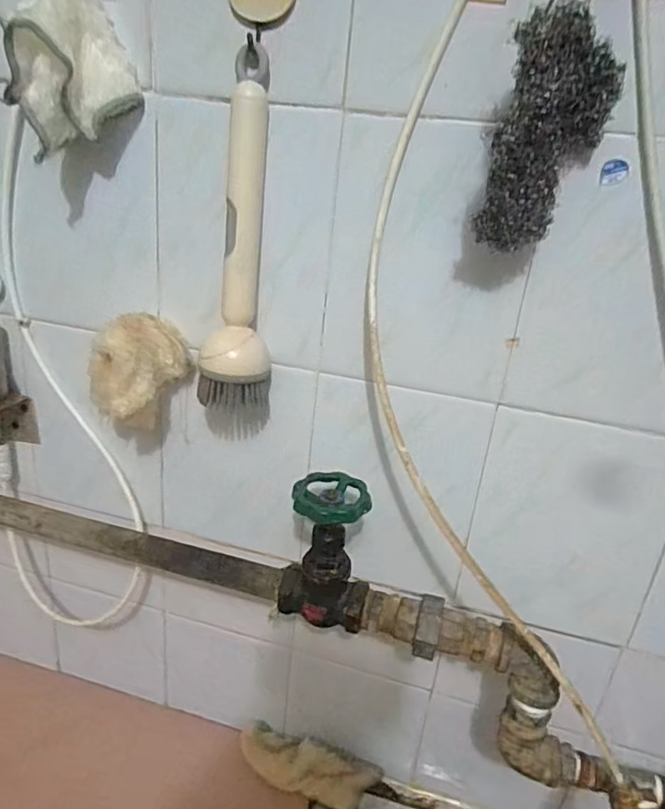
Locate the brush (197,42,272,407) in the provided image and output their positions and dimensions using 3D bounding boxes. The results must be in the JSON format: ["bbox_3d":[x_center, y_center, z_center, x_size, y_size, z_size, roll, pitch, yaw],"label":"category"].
[{"bbox_3d":[-0.071,-0.120,0.433,0.051,0.267,0.045,4,22,-5],"label":"brush"}]

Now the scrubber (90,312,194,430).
[{"bbox_3d":[-0.160,-0.026,0.476,0.076,0.096,0.049,-15,31,-42],"label":"scrubber"}]

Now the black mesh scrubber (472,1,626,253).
[{"bbox_3d":[0.132,-0.160,0.338,0.060,0.126,0.064,14,24,18],"label":"black mesh scrubber"}]

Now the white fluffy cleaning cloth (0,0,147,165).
[{"bbox_3d":[-0.186,-0.247,0.404,0.088,0.110,0.043,-8,27,-32],"label":"white fluffy cleaning cloth"}]

